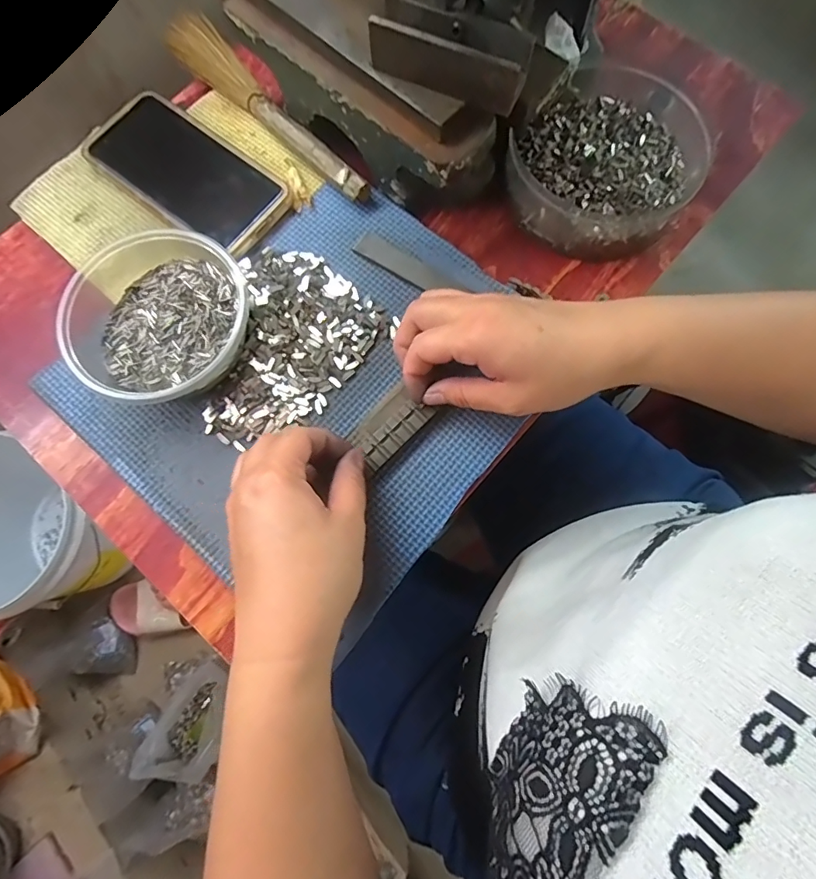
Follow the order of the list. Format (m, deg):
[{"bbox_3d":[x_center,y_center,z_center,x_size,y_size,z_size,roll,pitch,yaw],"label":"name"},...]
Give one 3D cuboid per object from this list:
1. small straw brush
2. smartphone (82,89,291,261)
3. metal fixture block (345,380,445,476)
[{"bbox_3d":[-0.109,-0.259,0.371,0.036,0.020,0.224,-43,79,-10],"label":"small straw brush"},{"bbox_3d":[-0.165,-0.200,0.360,0.156,0.012,0.074,37,79,9],"label":"smartphone"},{"bbox_3d":[-0.013,-0.008,0.316,0.033,0.012,0.058,40,79,10],"label":"metal fixture block"}]

